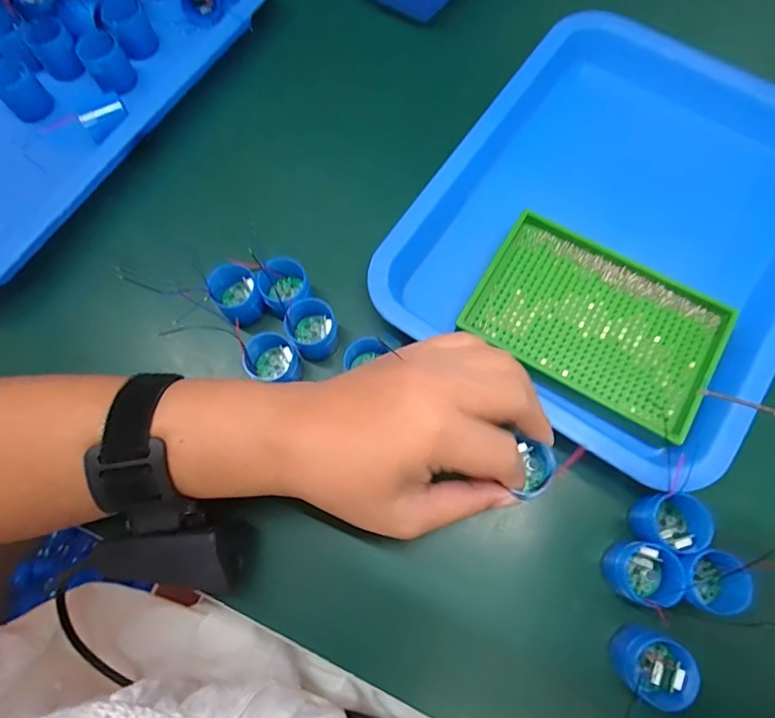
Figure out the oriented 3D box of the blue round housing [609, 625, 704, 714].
[{"bbox_3d":[0.130,0.151,0.246,0.028,0.027,0.031,24,75,9],"label":"blue round housing"}]

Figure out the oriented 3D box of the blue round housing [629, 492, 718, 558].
[{"bbox_3d":[0.146,0.086,0.261,0.033,0.028,0.029,2,73,3],"label":"blue round housing"}]

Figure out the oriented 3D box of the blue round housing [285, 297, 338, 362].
[{"bbox_3d":[-0.045,-0.018,0.306,0.028,0.035,0.027,-1,73,2],"label":"blue round housing"}]

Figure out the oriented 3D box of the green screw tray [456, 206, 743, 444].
[{"bbox_3d":[0.123,-0.024,0.295,0.135,0.009,0.089,30,76,11],"label":"green screw tray"}]

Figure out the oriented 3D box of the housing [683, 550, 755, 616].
[{"bbox_3d":[0.160,0.111,0.253,0.028,0.027,0.029,-1,73,2],"label":"housing"}]

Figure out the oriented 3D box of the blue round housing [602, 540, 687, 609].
[{"bbox_3d":[0.132,0.110,0.259,0.028,0.030,0.028,-1,73,2],"label":"blue round housing"}]

